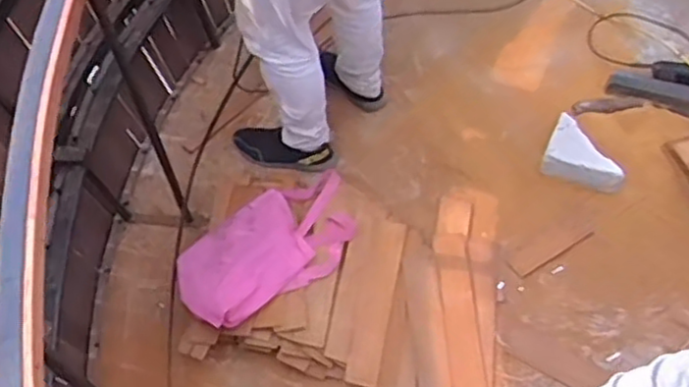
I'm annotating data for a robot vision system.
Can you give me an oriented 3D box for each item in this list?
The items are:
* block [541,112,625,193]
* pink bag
[{"bbox_3d":[0.625,-0.100,1.791,0.209,0.086,0.155,23,62,14],"label":"block"},{"bbox_3d":[-0.162,0.113,1.549,0.426,0.081,0.235,-29,63,-16],"label":"pink bag"}]

